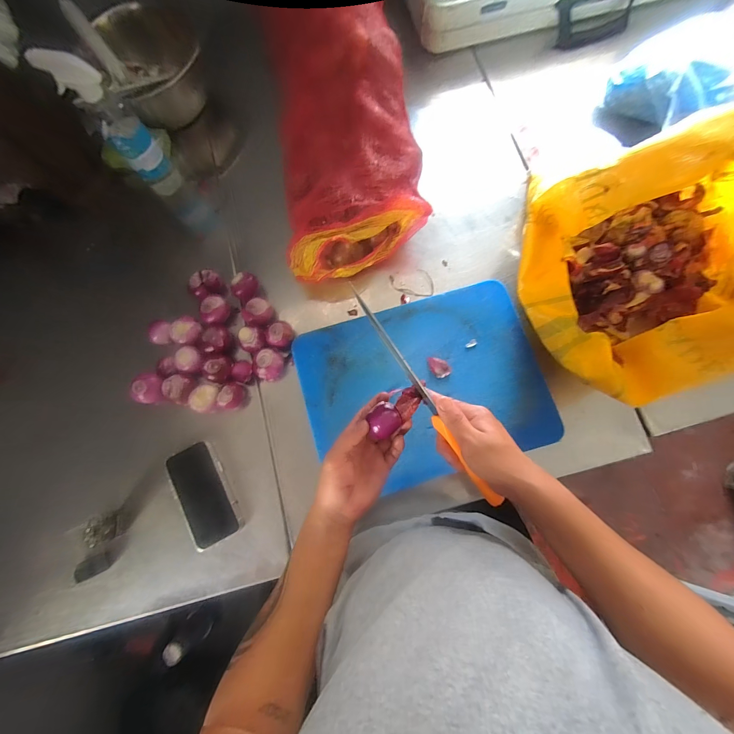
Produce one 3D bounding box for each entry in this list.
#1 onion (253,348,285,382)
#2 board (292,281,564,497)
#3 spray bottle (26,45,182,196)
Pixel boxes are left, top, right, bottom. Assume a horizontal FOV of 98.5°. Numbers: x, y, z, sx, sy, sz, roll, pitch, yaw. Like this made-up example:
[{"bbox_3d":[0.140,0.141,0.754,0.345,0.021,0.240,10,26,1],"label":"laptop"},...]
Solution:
[{"bbox_3d":[-0.171,-0.004,0.556,0.047,0.037,0.051,0,78,1],"label":"onion"},{"bbox_3d":[0.092,0.031,0.533,0.384,0.021,0.292,-17,78,-2],"label":"board"},{"bbox_3d":[-0.418,-0.404,0.549,0.069,0.234,0.053,-41,80,-7],"label":"spray bottle"}]

